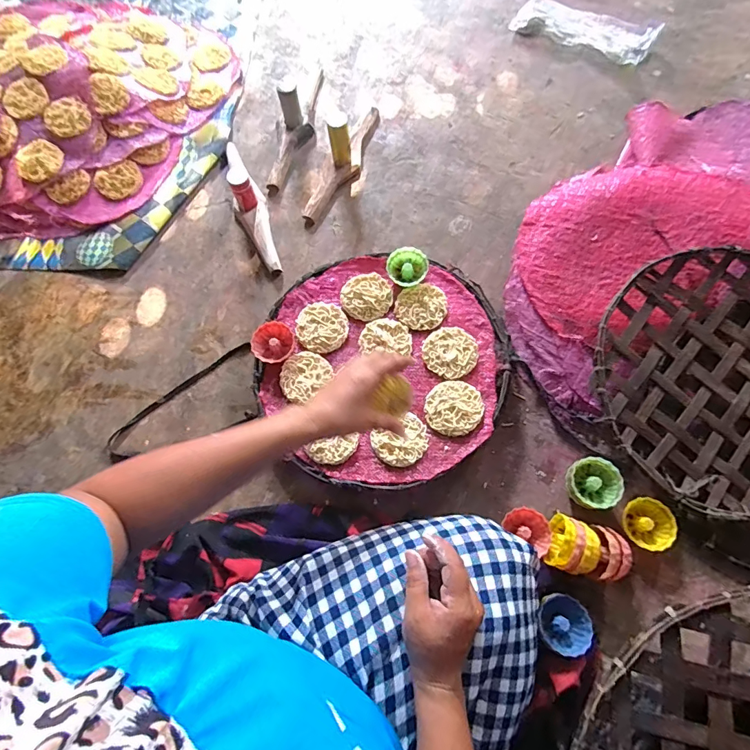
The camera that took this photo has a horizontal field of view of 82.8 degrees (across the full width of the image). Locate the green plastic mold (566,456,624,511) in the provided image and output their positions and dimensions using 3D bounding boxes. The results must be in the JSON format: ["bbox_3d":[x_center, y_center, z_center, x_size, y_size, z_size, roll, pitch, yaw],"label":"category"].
[{"bbox_3d":[0.283,0.143,0.560,0.061,0.045,0.063,-1,72,2],"label":"green plastic mold"}]

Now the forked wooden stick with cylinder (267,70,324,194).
[{"bbox_3d":[-0.142,-0.482,0.776,0.055,0.092,0.314,9,72,6],"label":"forked wooden stick with cylinder"}]

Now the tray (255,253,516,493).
[{"bbox_3d":[0.011,-0.008,0.629,0.342,0.053,0.339,-1,72,2],"label":"tray"}]

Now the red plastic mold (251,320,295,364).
[{"bbox_3d":[-0.149,-0.047,0.627,0.057,0.023,0.061,19,73,9],"label":"red plastic mold"}]

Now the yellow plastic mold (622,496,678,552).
[{"bbox_3d":[0.353,0.193,0.550,0.058,0.026,0.063,-1,72,2],"label":"yellow plastic mold"}]

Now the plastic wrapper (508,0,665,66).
[{"bbox_3d":[0.416,-0.690,0.841,0.262,0.030,0.101,31,76,12],"label":"plastic wrapper"}]

